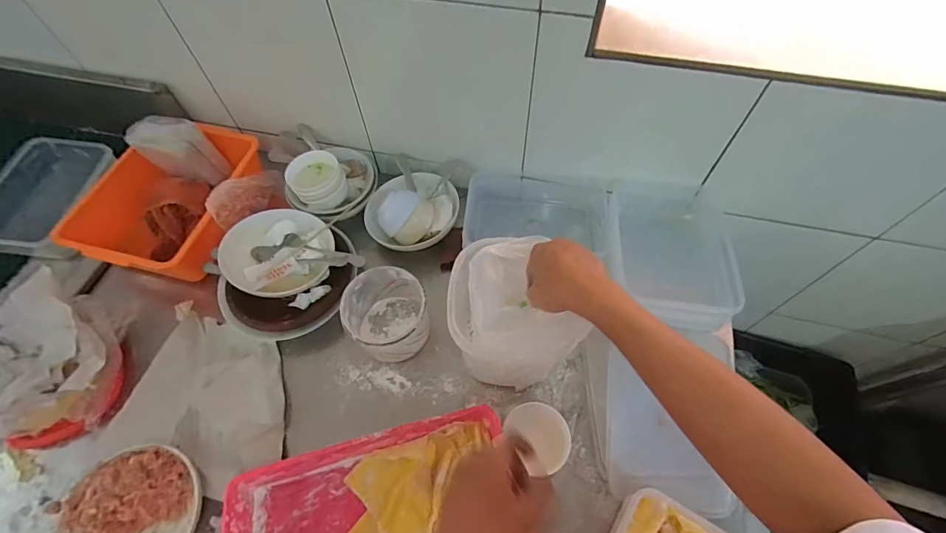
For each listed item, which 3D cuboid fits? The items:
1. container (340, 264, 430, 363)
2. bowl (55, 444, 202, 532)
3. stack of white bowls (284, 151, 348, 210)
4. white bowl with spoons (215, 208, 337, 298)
[{"bbox_3d":[-0.131,0.076,0.643,0.118,0.089,0.124,-1,59,1],"label":"container"},{"bbox_3d":[-0.428,0.315,0.518,0.145,0.062,0.157,-1,59,1],"label":"bowl"},{"bbox_3d":[-0.281,-0.156,0.750,0.090,0.058,0.089,-35,64,-18],"label":"stack of white bowls"},{"bbox_3d":[-0.317,-0.028,0.679,0.160,0.054,0.147,-26,62,-13],"label":"white bowl with spoons"}]

